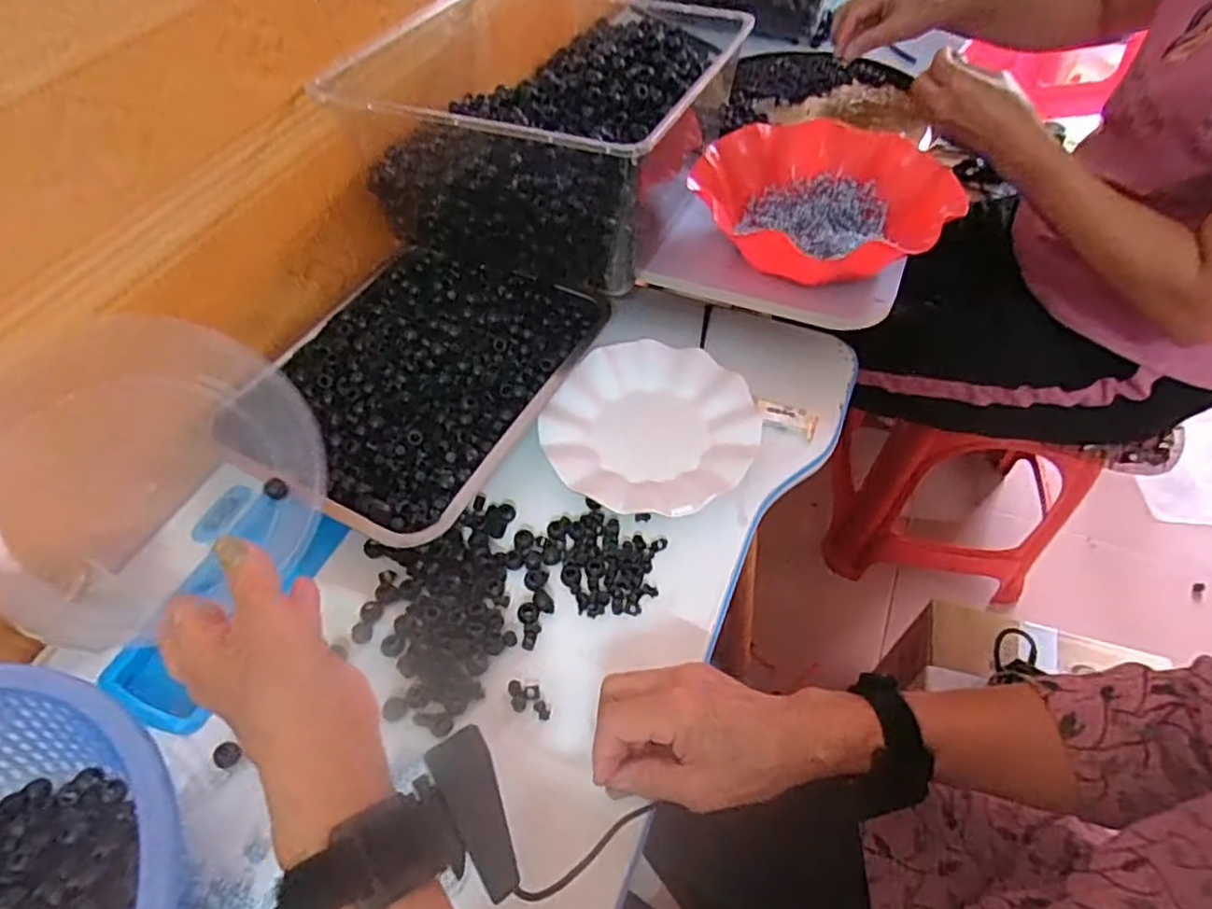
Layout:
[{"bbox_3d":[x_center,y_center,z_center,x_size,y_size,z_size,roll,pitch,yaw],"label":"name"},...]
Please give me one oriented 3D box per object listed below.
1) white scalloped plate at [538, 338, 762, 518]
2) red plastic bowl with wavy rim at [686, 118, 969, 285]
[{"bbox_3d":[0.041,-0.025,0.579,0.174,0.024,0.170,-1,53,1],"label":"white scalloped plate"},{"bbox_3d":[0.197,-0.223,0.611,0.215,0.074,0.210,-1,53,1],"label":"red plastic bowl with wavy rim"}]

